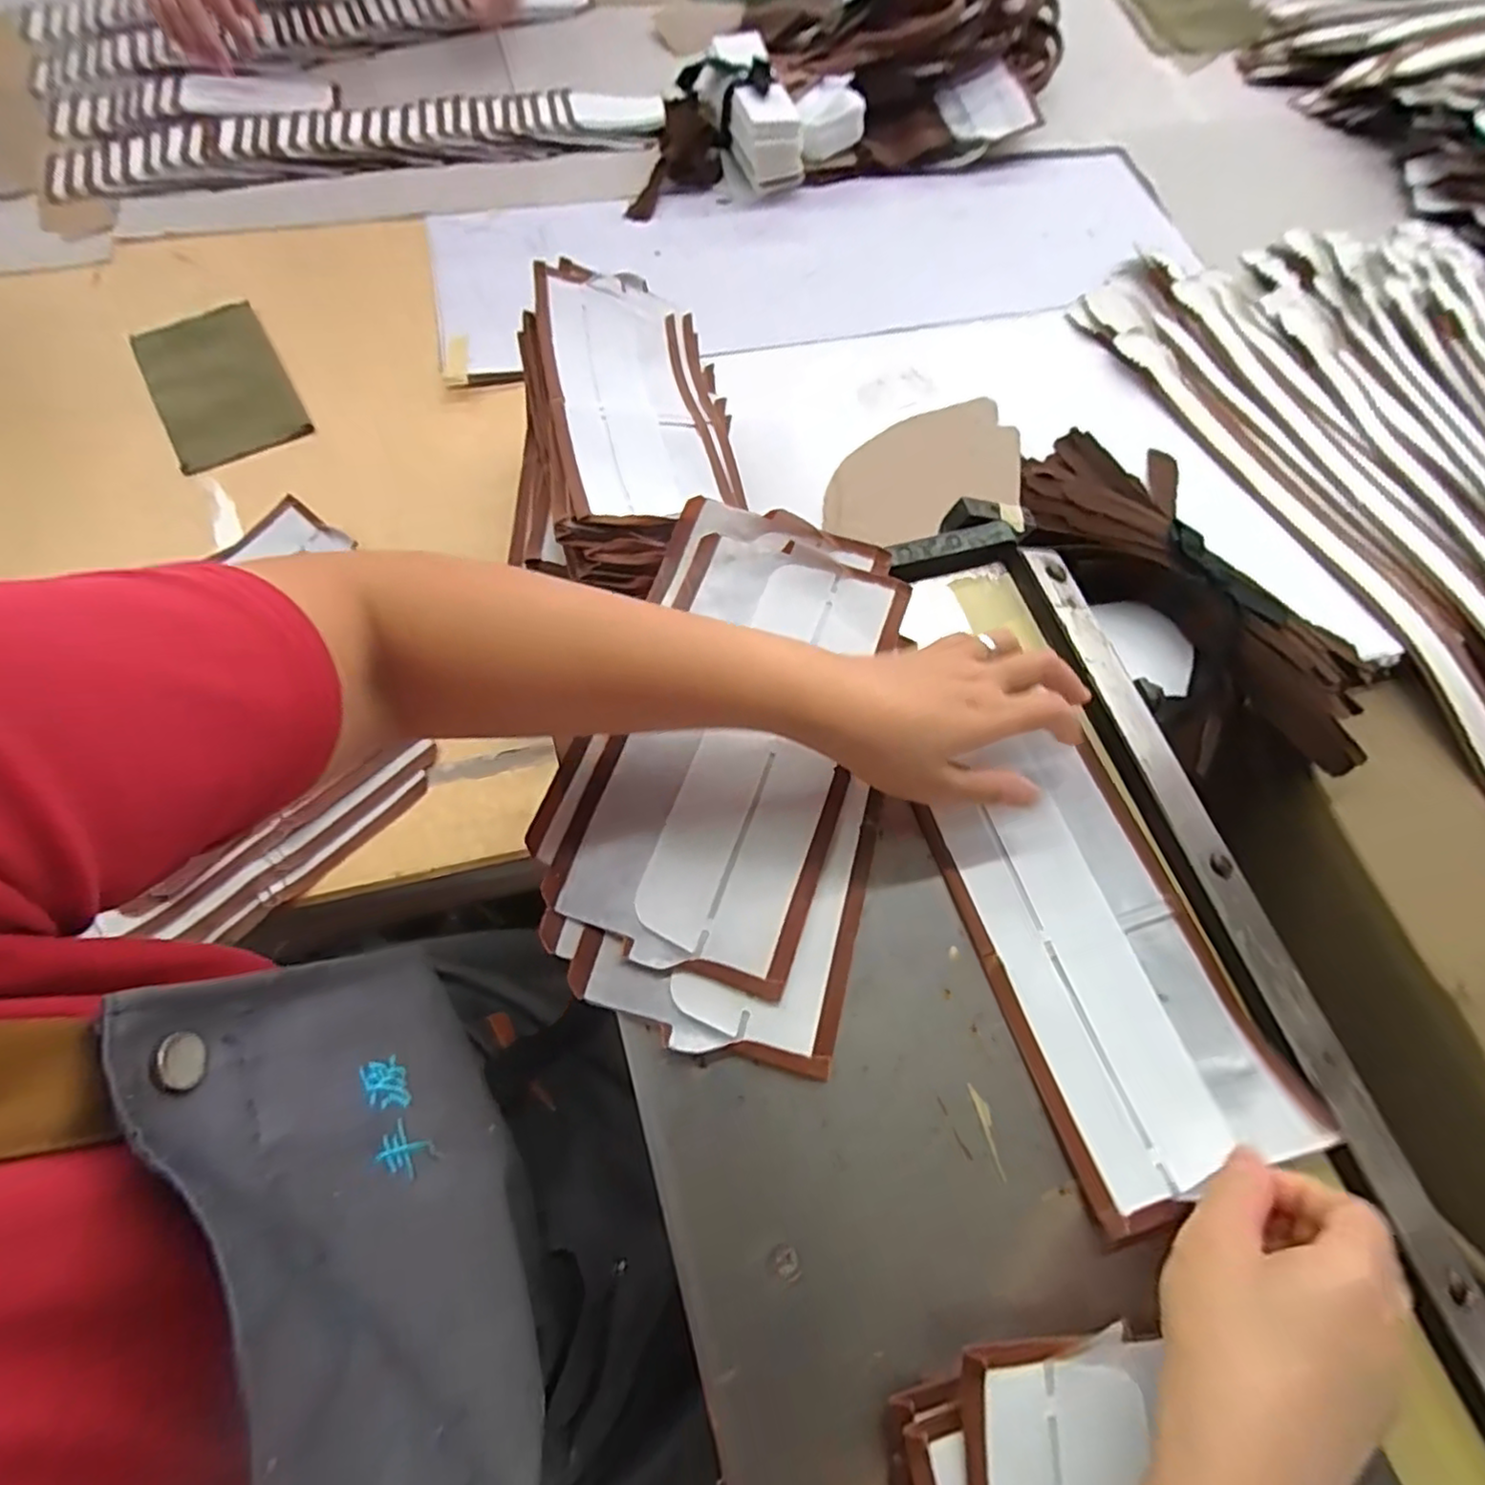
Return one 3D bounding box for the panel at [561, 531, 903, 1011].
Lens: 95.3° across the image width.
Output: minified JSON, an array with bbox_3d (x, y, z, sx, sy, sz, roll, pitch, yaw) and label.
[{"bbox_3d":[-0.001,-0.003,0.353,0.117,0.011,0.234,19,71,7],"label":"panel"}]

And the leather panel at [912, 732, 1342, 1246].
[{"bbox_3d":[0.166,0.096,0.321,0.104,0.013,0.203,-18,69,-8],"label":"leather panel"}]

